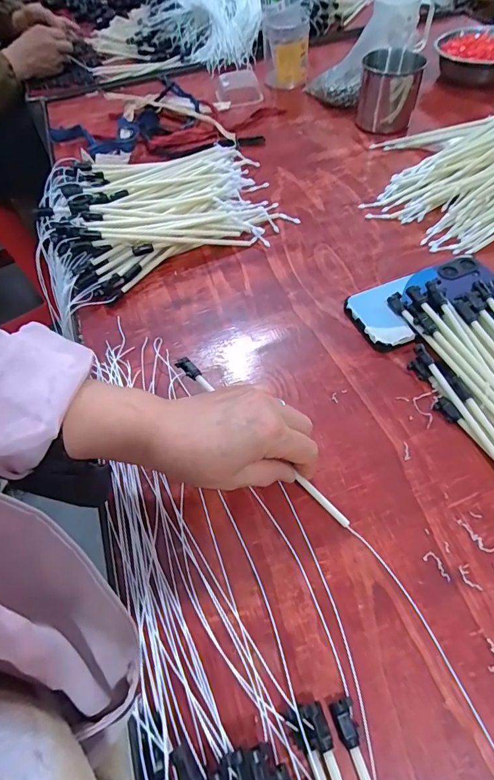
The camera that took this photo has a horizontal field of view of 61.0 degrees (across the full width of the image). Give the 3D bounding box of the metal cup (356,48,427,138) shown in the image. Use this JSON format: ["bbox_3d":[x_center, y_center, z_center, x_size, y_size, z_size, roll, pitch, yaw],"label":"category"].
[{"bbox_3d":[0.225,-0.473,0.667,0.089,0.087,0.089,9,56,11],"label":"metal cup"}]

